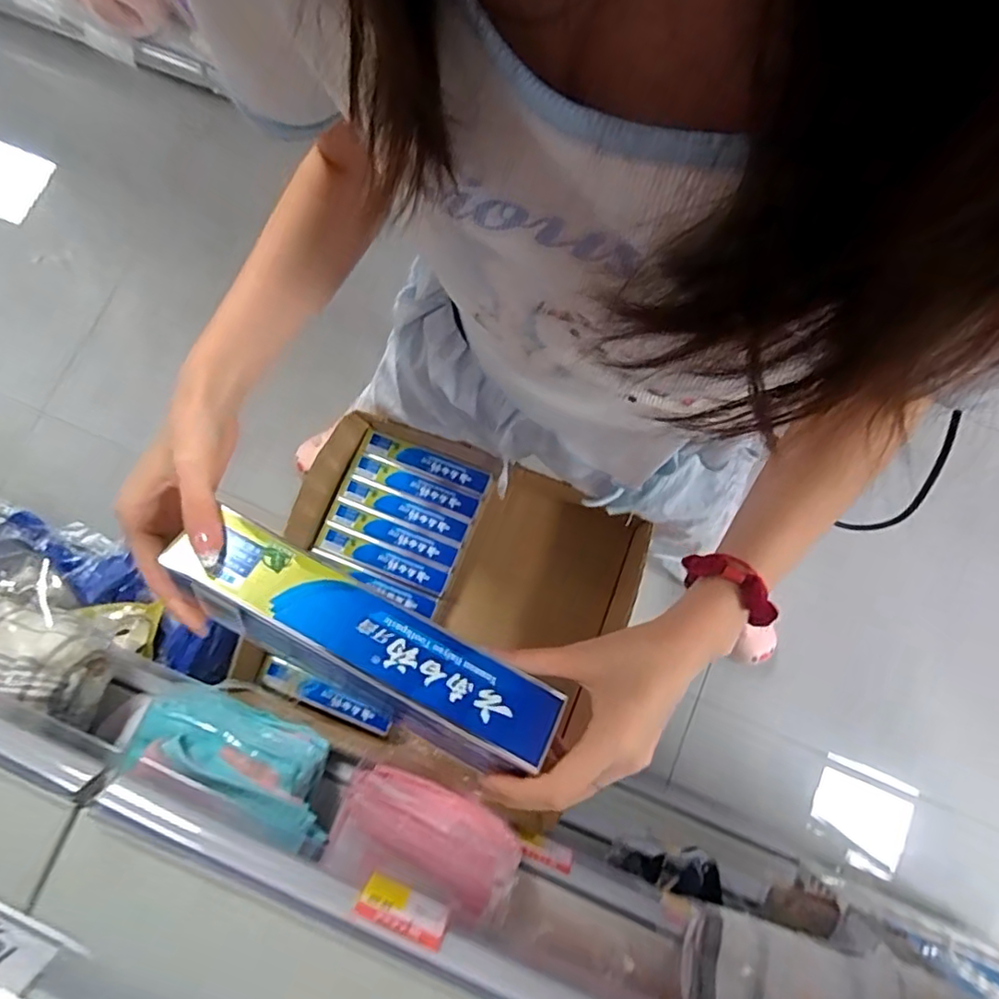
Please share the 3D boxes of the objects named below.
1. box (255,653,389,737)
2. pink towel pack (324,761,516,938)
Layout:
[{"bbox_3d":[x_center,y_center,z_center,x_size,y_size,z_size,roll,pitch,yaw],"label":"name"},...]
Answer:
[{"bbox_3d":[-0.220,0.244,0.747,0.178,0.034,0.037,21,80,5],"label":"box"},{"bbox_3d":[-0.072,0.335,0.584,0.183,0.119,0.073,19,80,5],"label":"pink towel pack"}]

